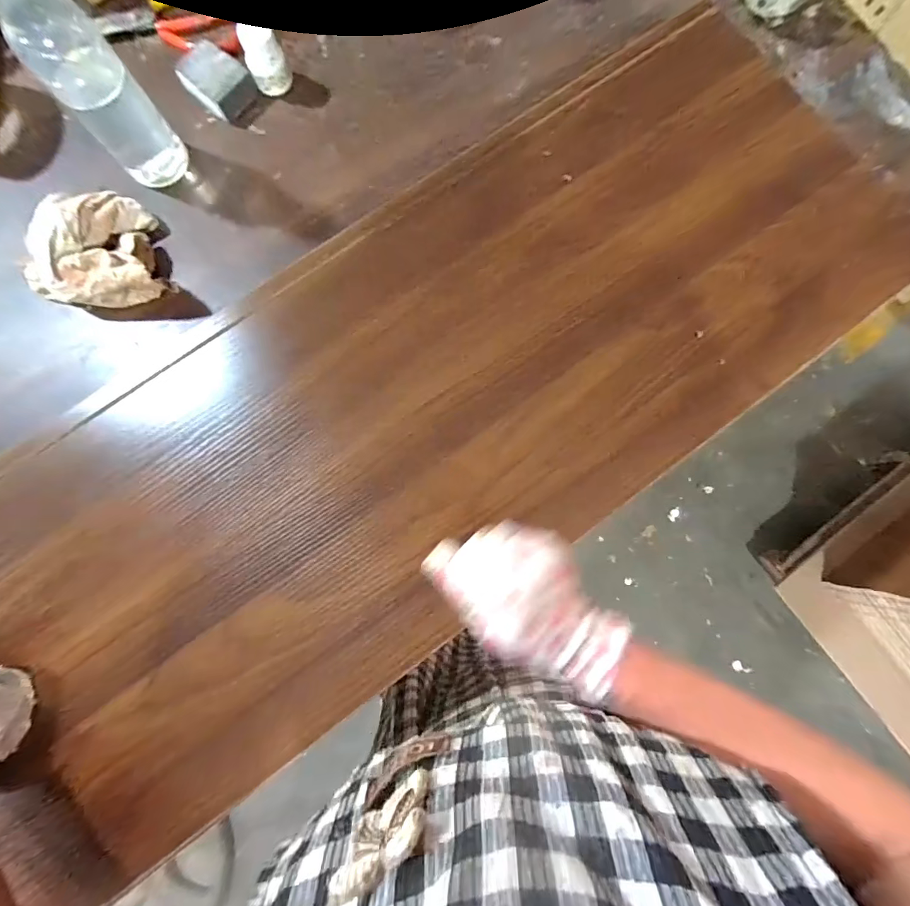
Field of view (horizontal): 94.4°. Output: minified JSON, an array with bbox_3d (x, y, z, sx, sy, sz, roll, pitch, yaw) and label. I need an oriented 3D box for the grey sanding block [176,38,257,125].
[{"bbox_3d":[-0.253,-0.397,0.452,0.075,0.026,0.052,39,84,5],"label":"grey sanding block"}]

